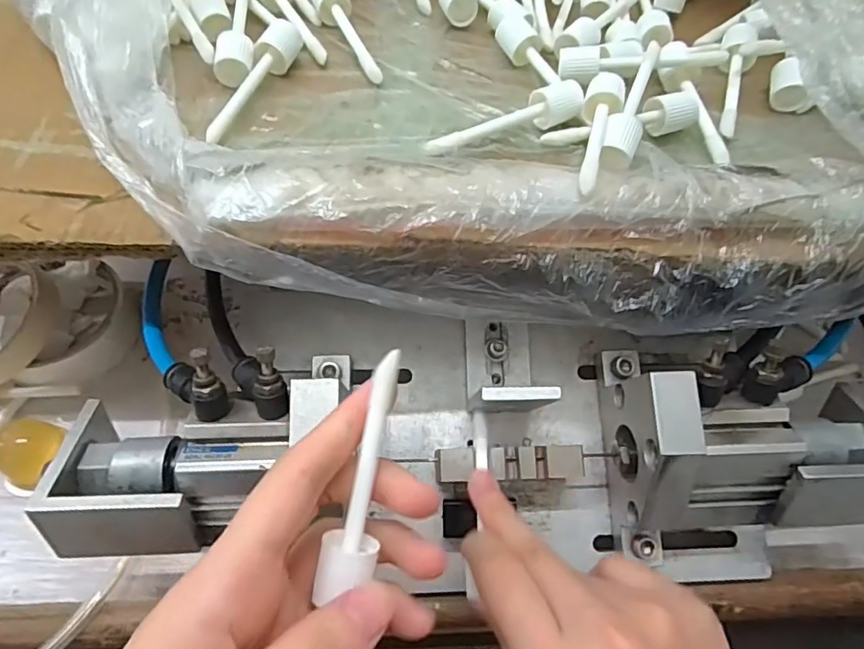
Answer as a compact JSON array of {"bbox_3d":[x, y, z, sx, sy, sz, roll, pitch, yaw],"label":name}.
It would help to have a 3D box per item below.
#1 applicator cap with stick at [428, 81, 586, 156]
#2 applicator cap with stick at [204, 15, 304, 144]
[{"bbox_3d":[0.033,-0.094,0.260,0.082,0.017,0.016,-21,62,-15],"label":"applicator cap with stick"},{"bbox_3d":[-0.086,-0.121,0.273,0.016,0.016,0.087,16,59,7],"label":"applicator cap with stick"}]

